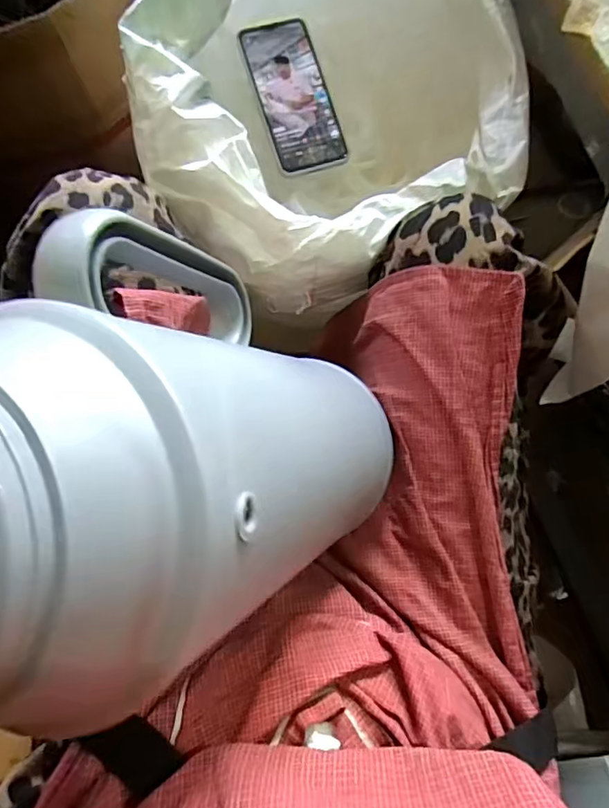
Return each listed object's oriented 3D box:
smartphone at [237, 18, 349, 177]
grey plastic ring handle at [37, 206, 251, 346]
[{"bbox_3d":[-0.012,-0.315,0.546,0.072,0.010,0.155,-17,87,-5],"label":"smartphone"},{"bbox_3d":[-0.069,-0.057,0.271,0.029,0.152,0.042,-21,82,18],"label":"grey plastic ring handle"}]

